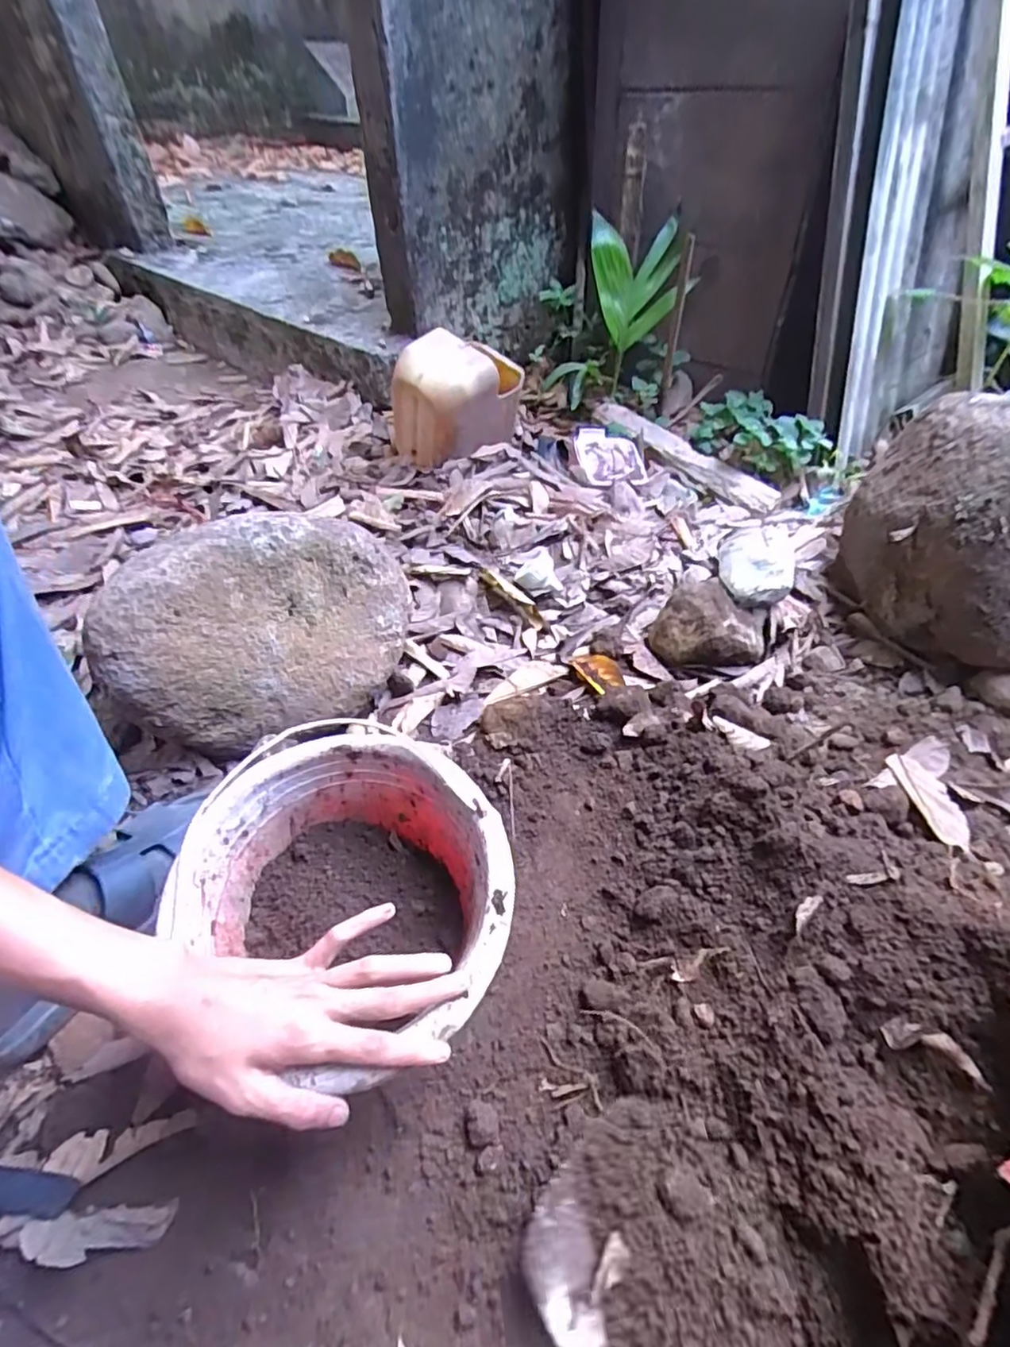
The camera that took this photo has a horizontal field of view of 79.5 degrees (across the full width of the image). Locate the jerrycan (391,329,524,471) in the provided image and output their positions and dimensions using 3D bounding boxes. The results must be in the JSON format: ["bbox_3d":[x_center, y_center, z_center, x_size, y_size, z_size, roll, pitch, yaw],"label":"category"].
[{"bbox_3d":[-0.083,-0.497,1.078,0.180,0.177,0.238,15,49,13],"label":"jerrycan"}]

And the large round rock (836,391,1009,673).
[{"bbox_3d":[0.583,-0.192,0.740,0.209,0.268,0.348,11,48,10],"label":"large round rock"}]

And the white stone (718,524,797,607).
[{"bbox_3d":[0.360,-0.156,0.871,0.090,0.063,0.123,5,47,5],"label":"white stone"}]

